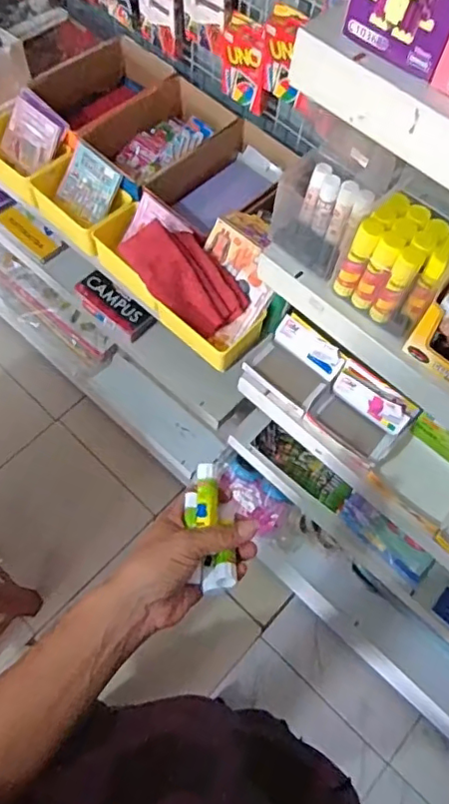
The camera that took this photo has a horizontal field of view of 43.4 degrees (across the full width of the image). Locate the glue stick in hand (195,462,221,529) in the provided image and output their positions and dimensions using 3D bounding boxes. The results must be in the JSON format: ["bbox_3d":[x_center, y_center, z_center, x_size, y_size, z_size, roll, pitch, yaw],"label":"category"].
[{"bbox_3d":[-0.016,0.086,0.527,0.022,0.015,0.055,-1,73,-4],"label":"glue stick in hand"}]

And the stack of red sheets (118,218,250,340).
[{"bbox_3d":[-0.062,-0.194,0.878,0.105,0.027,0.198,-41,97,11],"label":"stack of red sheets"}]

